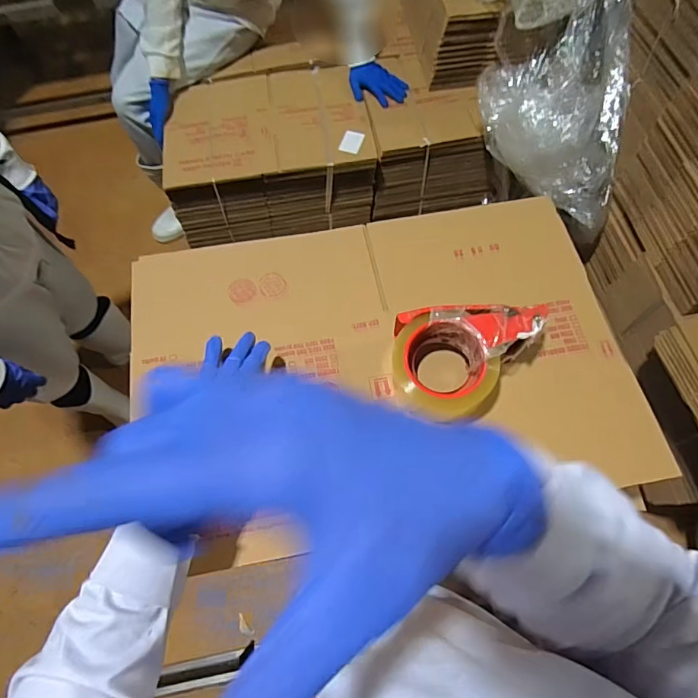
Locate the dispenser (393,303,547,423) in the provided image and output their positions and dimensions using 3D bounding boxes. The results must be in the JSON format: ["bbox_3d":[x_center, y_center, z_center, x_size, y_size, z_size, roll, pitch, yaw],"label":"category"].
[{"bbox_3d":[0.120,0.015,0.468,0.147,0.065,0.098,-3,64,0],"label":"dispenser"}]

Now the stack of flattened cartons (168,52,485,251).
[{"bbox_3d":[-0.061,-0.568,1.291,0.839,0.234,0.370,-7,65,-2],"label":"stack of flattened cartons"}]

